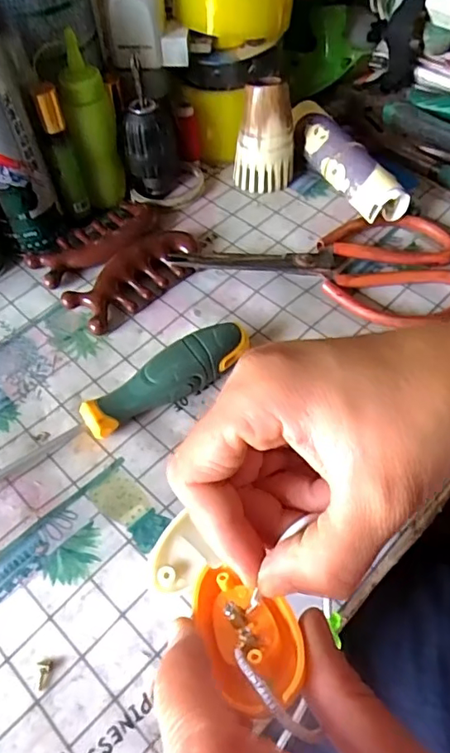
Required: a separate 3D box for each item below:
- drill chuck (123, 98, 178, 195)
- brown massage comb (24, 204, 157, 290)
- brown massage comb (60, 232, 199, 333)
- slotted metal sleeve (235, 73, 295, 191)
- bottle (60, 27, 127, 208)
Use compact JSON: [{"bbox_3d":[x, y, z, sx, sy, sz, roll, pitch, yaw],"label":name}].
[{"bbox_3d":[-0.057,-0.175,0.411,0.039,0.072,0.033,-10,55,-4],"label":"drill chuck"},{"bbox_3d":[-0.095,-0.102,0.396,0.101,0.017,0.045,-37,61,-21],"label":"brown massage comb"},{"bbox_3d":[-0.064,-0.073,0.374,0.041,0.020,0.100,33,63,23],"label":"brown massage comb"},{"bbox_3d":[0.032,-0.186,0.414,0.037,0.080,0.034,-40,62,-22],"label":"slotted metal sleeve"},{"bbox_3d":[-0.095,-0.181,0.388,0.030,0.119,0.033,-10,55,-4],"label":"bottle"}]

